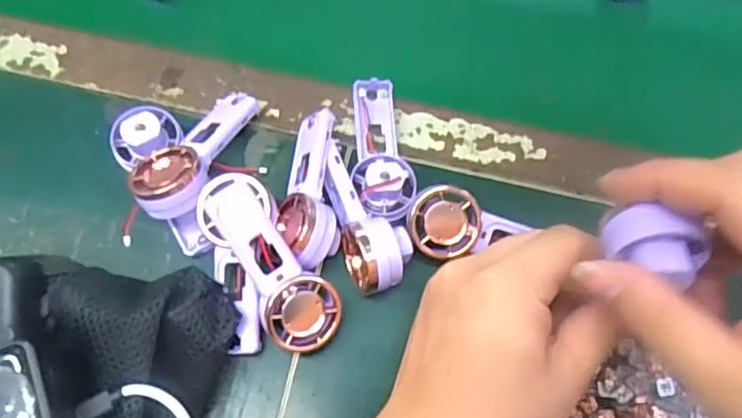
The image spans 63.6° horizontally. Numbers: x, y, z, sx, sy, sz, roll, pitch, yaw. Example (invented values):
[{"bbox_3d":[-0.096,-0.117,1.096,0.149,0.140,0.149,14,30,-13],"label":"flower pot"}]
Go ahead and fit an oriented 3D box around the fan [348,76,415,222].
[{"bbox_3d":[0.006,-0.038,0.362,0.036,0.031,0.094,-3,68,-5],"label":"fan"}]

